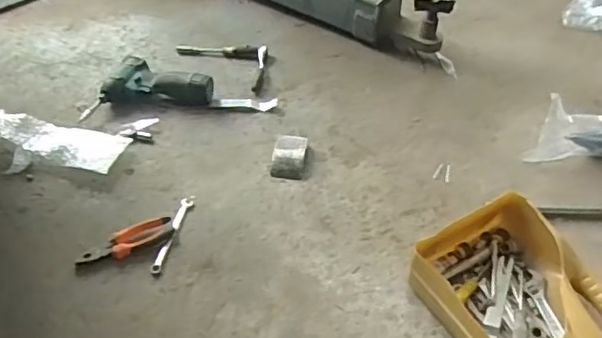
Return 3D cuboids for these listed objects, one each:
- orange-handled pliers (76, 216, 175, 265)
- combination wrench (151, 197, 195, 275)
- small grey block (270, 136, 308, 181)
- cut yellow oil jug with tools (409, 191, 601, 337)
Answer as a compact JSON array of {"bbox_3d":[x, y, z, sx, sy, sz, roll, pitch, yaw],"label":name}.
[{"bbox_3d":[-0.276,0.116,0.940,0.150,0.017,0.044,-23,50,-23],"label":"orange-handled pliers"},{"bbox_3d":[-0.206,0.103,0.956,0.019,0.011,0.152,11,46,9],"label":"combination wrench"},{"bbox_3d":[-0.021,-0.022,1.083,0.060,0.027,0.087,5,45,3],"label":"small grey block"},{"bbox_3d":[0.312,0.189,0.831,0.215,0.091,0.298,-21,49,-21],"label":"cut yellow oil jug with tools"}]

